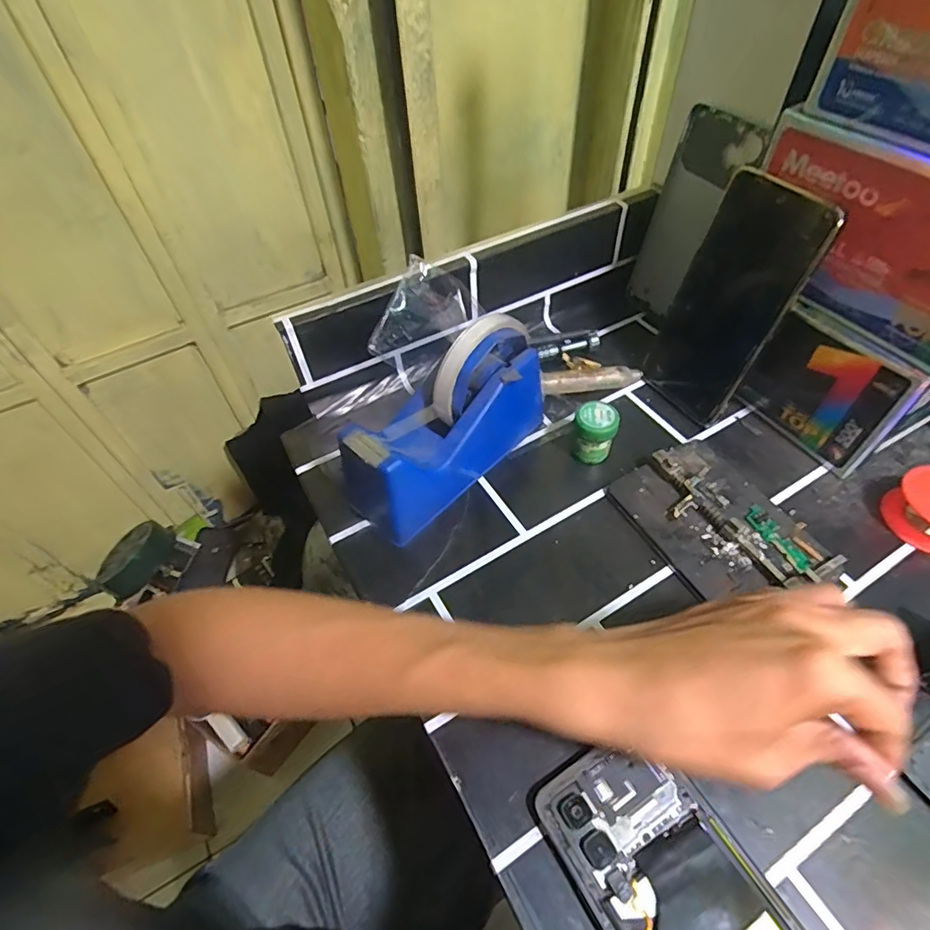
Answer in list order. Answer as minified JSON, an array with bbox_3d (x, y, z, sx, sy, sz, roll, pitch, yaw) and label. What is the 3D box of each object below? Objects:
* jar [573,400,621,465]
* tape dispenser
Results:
[{"bbox_3d":[0.096,-0.022,0.390,0.029,0.041,0.027,-2,52,2],"label":"jar"},{"bbox_3d":[-0.014,-0.032,0.369,0.056,0.104,0.159,36,60,28],"label":"tape dispenser"}]

